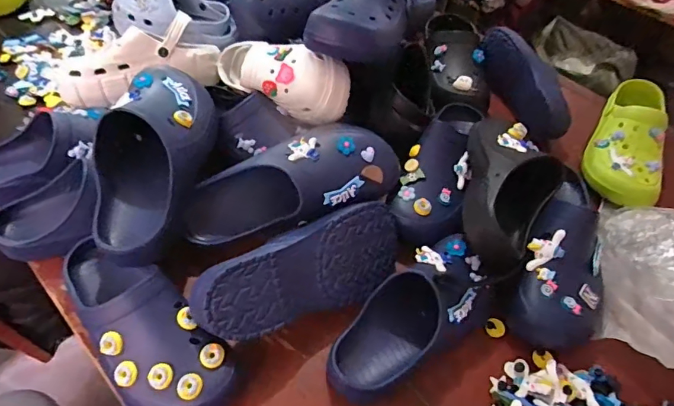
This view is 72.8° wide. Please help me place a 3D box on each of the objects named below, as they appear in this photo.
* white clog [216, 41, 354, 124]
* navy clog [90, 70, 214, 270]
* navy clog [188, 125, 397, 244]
[{"bbox_3d":[-0.074,-0.193,0.695,0.199,0.085,0.084,24,53,13],"label":"white clog"},{"bbox_3d":[-0.234,-0.064,0.600,0.120,0.122,0.274,6,83,7],"label":"navy clog"},{"bbox_3d":[-0.057,-0.017,0.605,0.297,0.093,0.139,-20,55,-4],"label":"navy clog"}]

